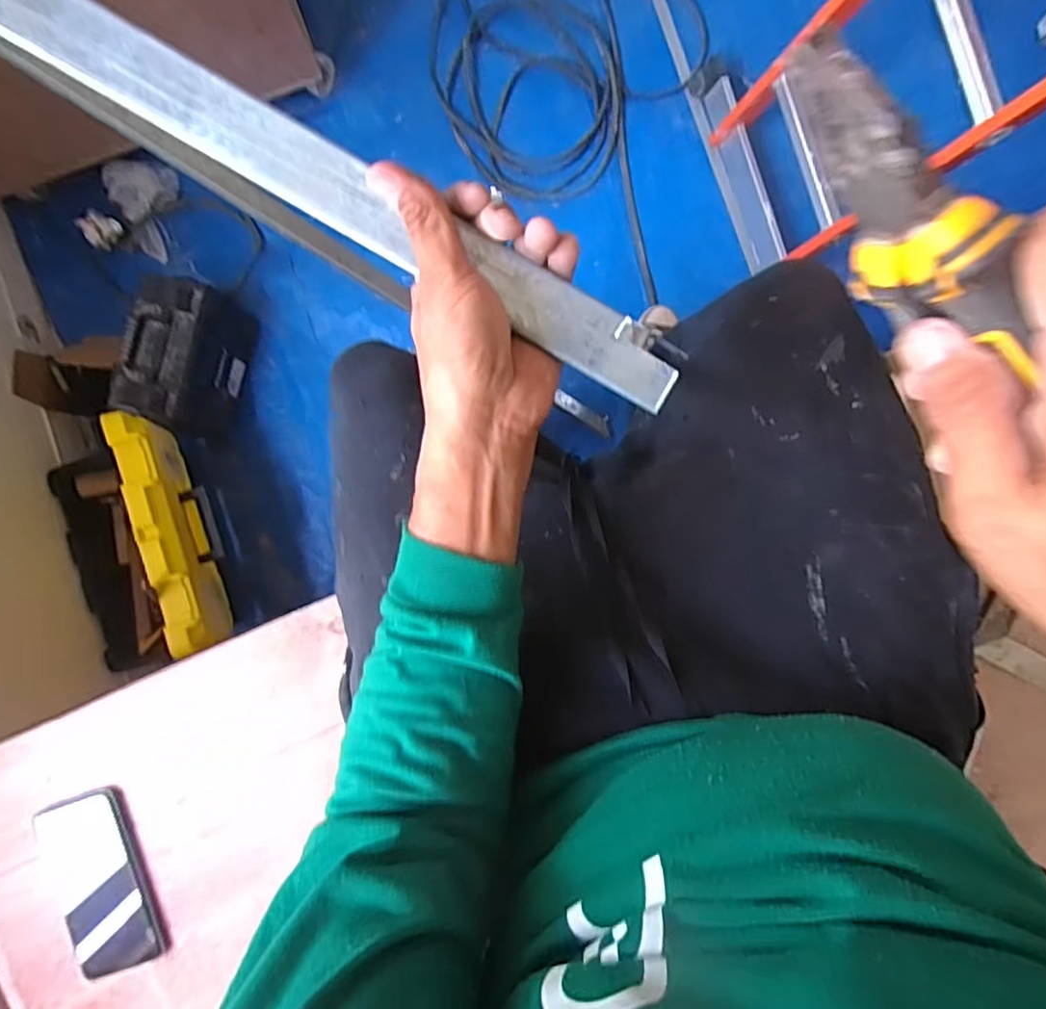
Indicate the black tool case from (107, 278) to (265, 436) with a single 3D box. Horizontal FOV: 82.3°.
[{"bbox_3d":[-0.624,-0.273,1.121,0.114,0.213,0.263,16,90,1],"label":"black tool case"}]

